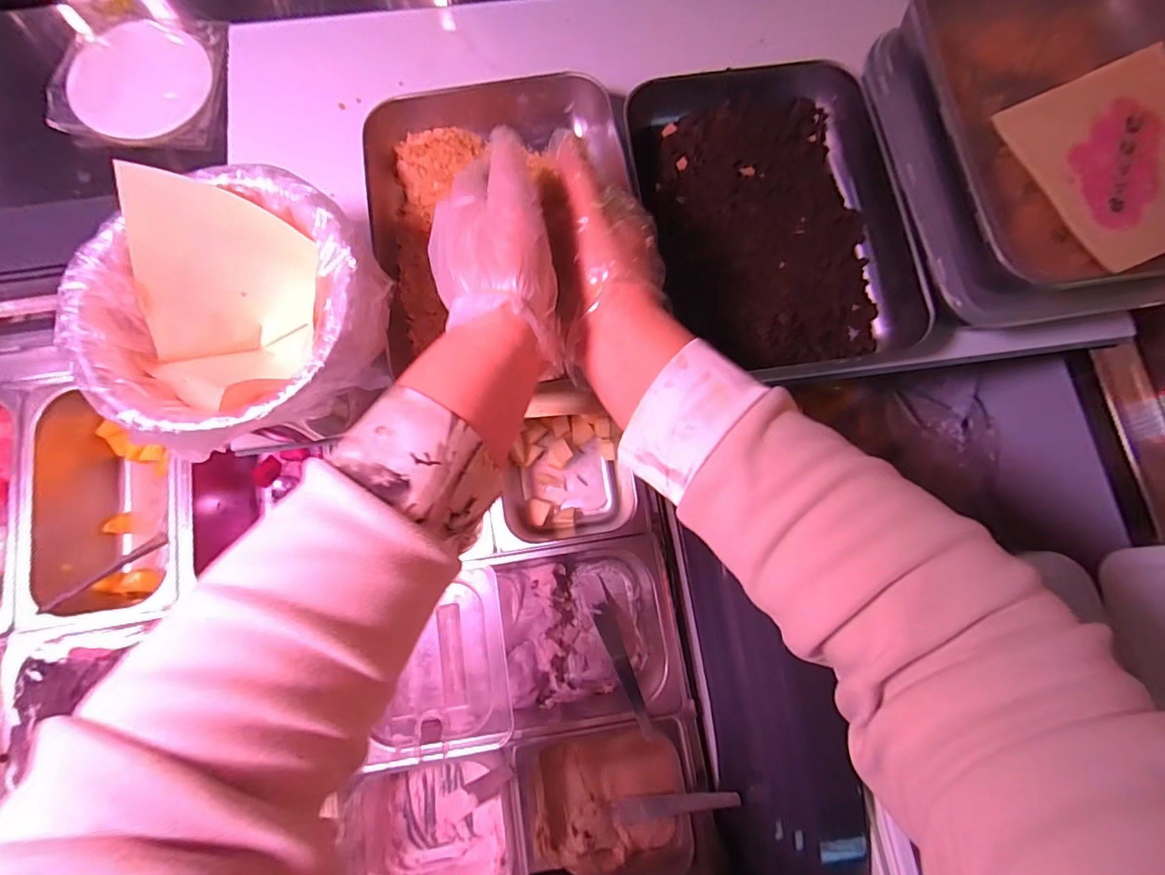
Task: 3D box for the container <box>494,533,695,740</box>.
[{"bbox_3d":[0.007,0.207,0.558,0.175,0.106,0.171,-11,77,-3],"label":"container"}]

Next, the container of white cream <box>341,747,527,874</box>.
[{"bbox_3d":[-0.140,0.393,0.516,0.168,0.099,0.146,-8,77,-2],"label":"container of white cream"}]

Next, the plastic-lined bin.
[{"bbox_3d":[-0.214,-0.072,0.342,0.154,0.115,0.161,0,76,0],"label":"plastic-lined bin"}]

